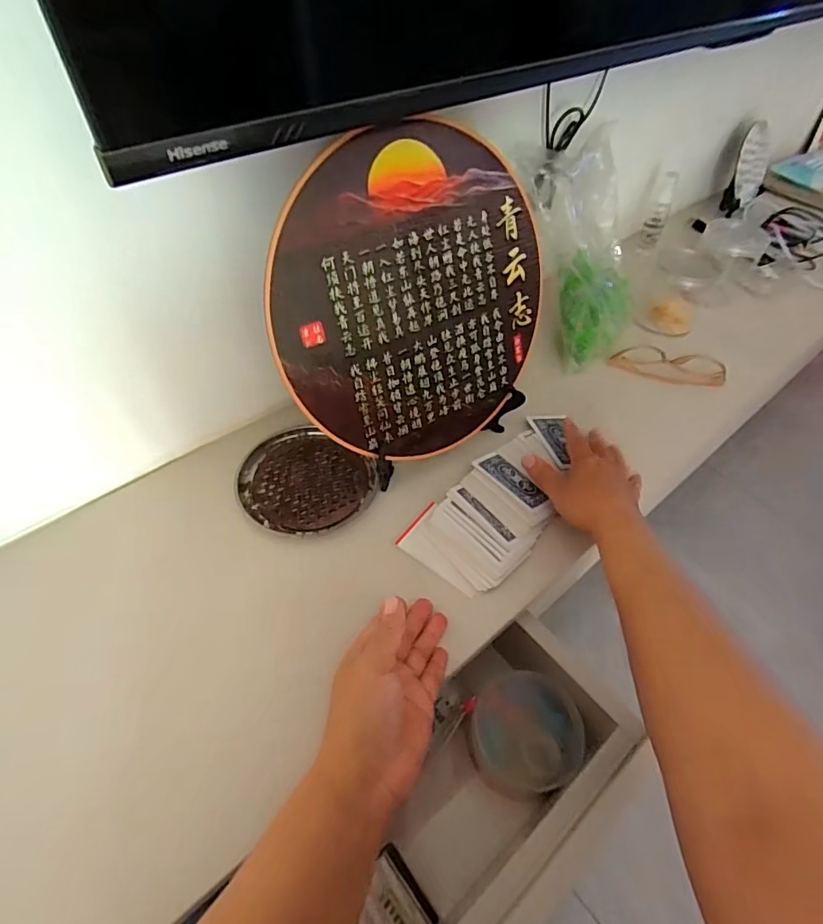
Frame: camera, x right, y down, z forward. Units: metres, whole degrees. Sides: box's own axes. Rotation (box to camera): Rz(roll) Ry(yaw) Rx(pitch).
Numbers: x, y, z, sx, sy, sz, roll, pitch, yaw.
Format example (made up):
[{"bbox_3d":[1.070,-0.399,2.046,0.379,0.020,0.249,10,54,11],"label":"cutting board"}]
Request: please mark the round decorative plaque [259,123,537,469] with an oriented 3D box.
[{"bbox_3d":[0.014,-0.143,0.457,0.276,0.276,0.009,-31,33,-21],"label":"round decorative plaque"}]

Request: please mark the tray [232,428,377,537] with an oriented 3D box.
[{"bbox_3d":[-0.112,0.017,0.524,0.138,0.024,0.125,27,55,19],"label":"tray"}]

